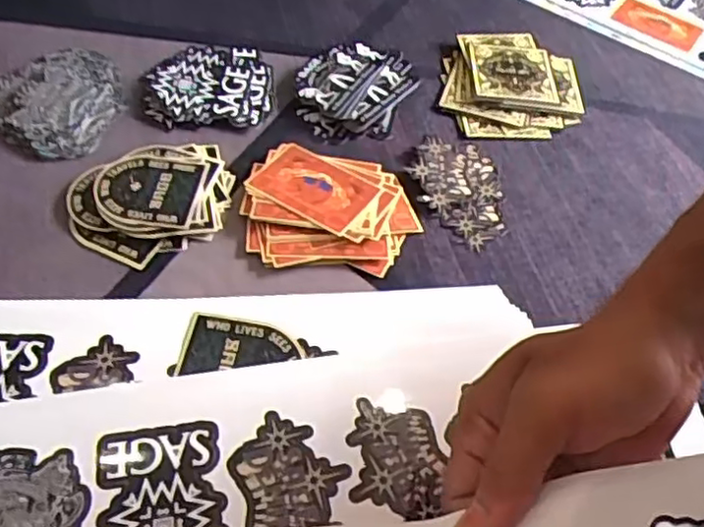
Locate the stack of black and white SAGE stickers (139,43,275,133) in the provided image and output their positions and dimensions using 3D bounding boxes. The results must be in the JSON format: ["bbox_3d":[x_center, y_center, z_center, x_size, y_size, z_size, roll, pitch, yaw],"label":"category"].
[{"bbox_3d":[-0.111,-0.140,0.524,0.097,0.009,0.090,-6,55,-10],"label":"stack of black and white SAGE stickers"}]

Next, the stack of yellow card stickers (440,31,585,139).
[{"bbox_3d":[0.130,-0.150,0.556,0.109,0.009,0.119,2,54,-4],"label":"stack of yellow card stickers"}]

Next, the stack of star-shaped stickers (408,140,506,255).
[{"bbox_3d":[0.075,-0.053,0.485,0.061,0.007,0.094,0,54,-6],"label":"stack of star-shaped stickers"}]

